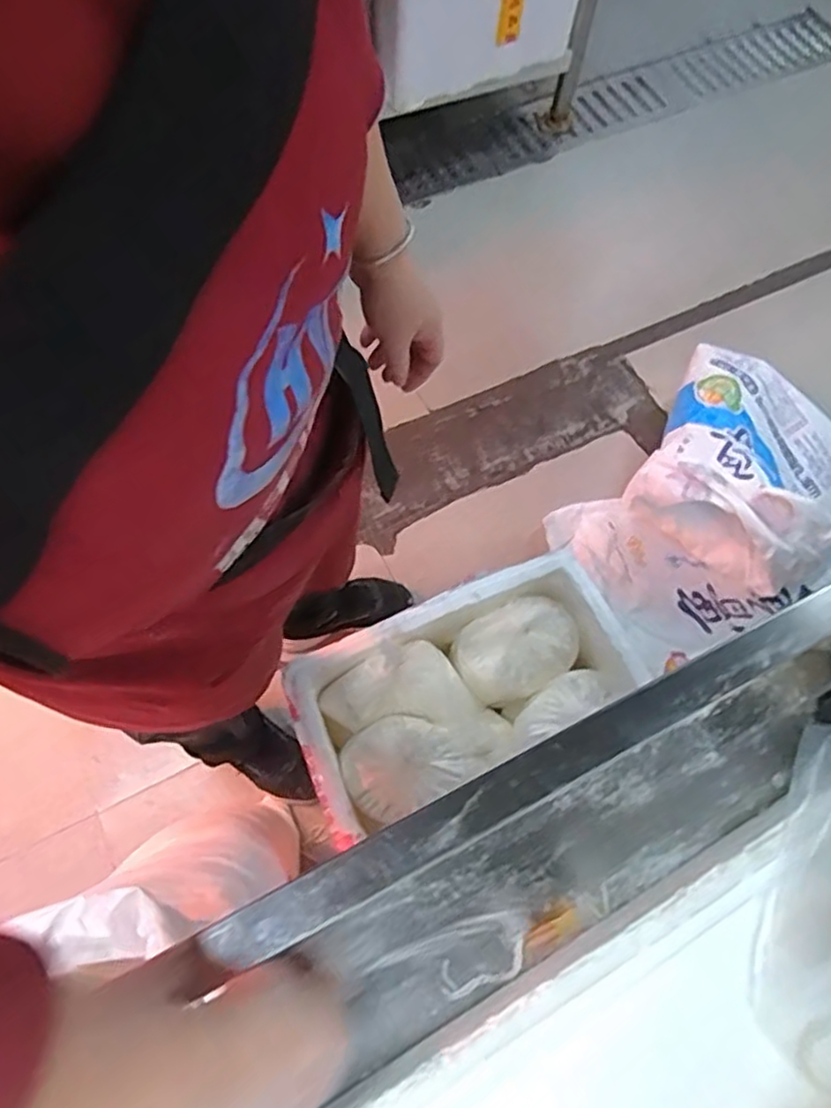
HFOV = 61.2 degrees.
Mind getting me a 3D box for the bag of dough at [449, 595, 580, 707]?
[{"bbox_3d":[0.148,0.133,1.021,0.185,0.090,0.134,-30,71,-13],"label":"bag of dough"}]

